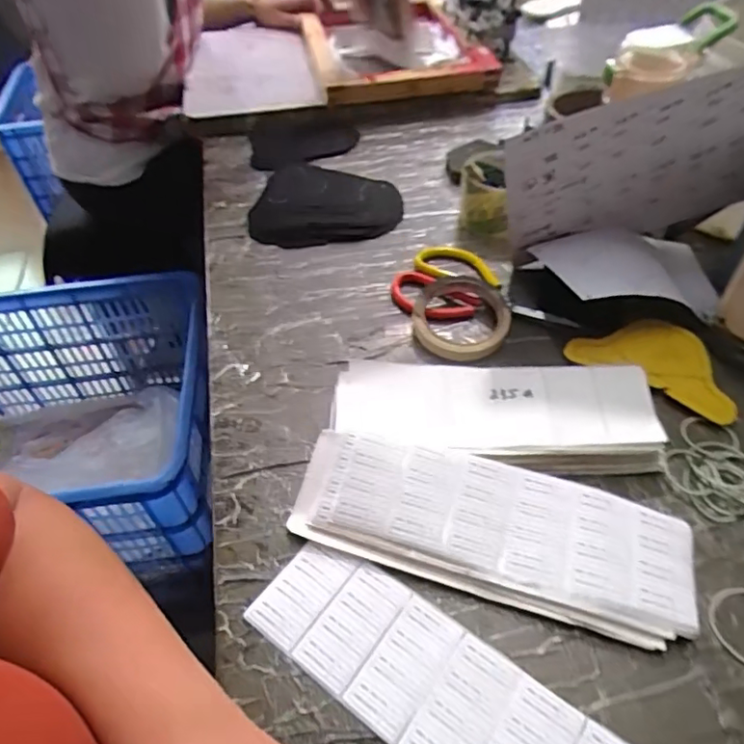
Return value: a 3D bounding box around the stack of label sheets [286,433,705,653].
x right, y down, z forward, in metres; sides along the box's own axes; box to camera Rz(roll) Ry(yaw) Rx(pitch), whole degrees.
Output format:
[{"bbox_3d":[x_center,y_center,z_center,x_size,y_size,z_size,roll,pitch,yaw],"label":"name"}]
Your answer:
[{"bbox_3d":[0.084,0.114,0.426,0.281,0.027,0.101,11,49,10],"label":"stack of label sheets"}]

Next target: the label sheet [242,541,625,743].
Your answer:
[{"bbox_3d":[0.038,0.199,0.367,0.252,0.004,0.079,28,55,25],"label":"label sheet"}]

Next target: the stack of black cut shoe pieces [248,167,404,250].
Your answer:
[{"bbox_3d":[-0.057,-0.213,0.730,0.183,0.019,0.156,-3,48,-2],"label":"stack of black cut shoe pieces"}]

